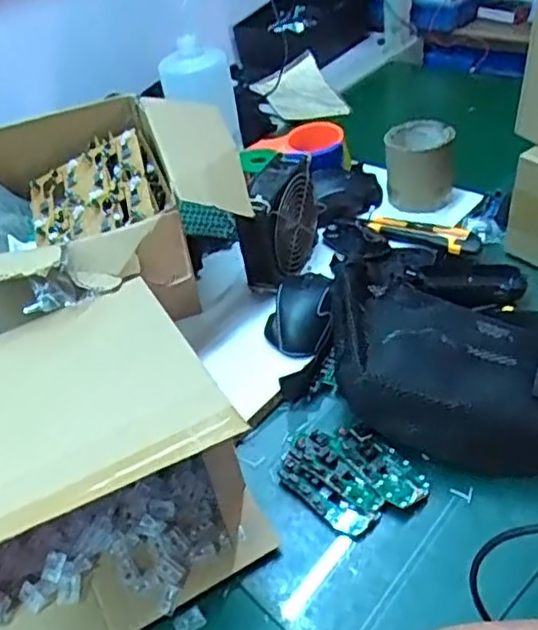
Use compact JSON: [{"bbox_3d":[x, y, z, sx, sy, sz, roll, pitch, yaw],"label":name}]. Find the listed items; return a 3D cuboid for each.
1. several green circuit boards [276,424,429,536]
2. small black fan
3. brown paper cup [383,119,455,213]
[{"bbox_3d":[0.069,0.132,0.561,0.088,0.013,0.113,-35,47,-28],"label":"several green circuit boards"},{"bbox_3d":[0.011,-0.111,0.745,0.054,0.095,0.134,8,43,19],"label":"small black fan"},{"bbox_3d":[0.188,-0.189,0.829,0.083,0.086,0.070,3,41,13],"label":"brown paper cup"}]

